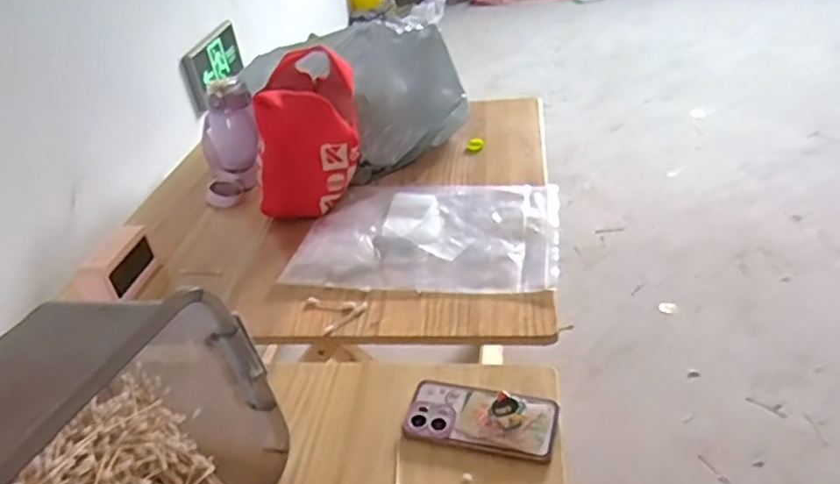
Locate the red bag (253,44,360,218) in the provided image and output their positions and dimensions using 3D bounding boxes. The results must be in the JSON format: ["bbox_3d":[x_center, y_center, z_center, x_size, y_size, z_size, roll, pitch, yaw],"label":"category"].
[{"bbox_3d":[-0.202,-0.197,1.135,0.182,0.220,0.216,-9,36,-2],"label":"red bag"}]

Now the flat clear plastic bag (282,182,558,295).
[{"bbox_3d":[0.012,-0.018,1.039,0.408,0.016,0.295,1,37,12],"label":"flat clear plastic bag"}]

